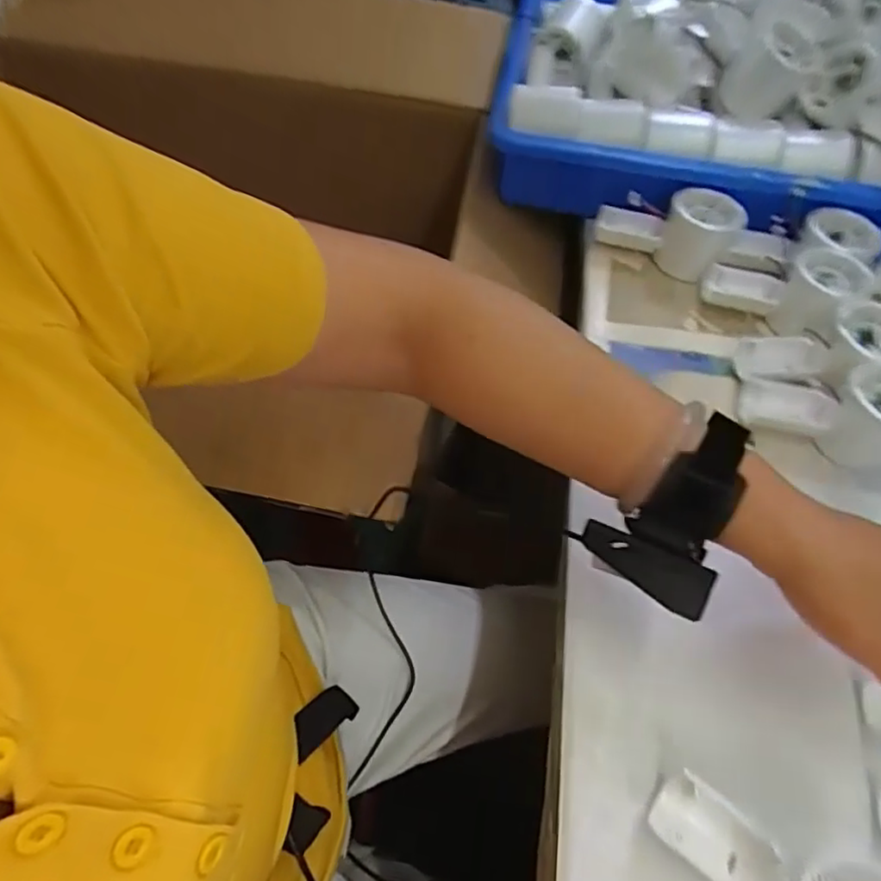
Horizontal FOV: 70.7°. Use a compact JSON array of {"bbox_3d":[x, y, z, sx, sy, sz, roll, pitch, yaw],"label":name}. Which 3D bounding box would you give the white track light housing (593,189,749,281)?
[{"bbox_3d":[0.201,-0.192,0.550,0.114,0.053,0.049,26,60,13],"label":"white track light housing"}]

